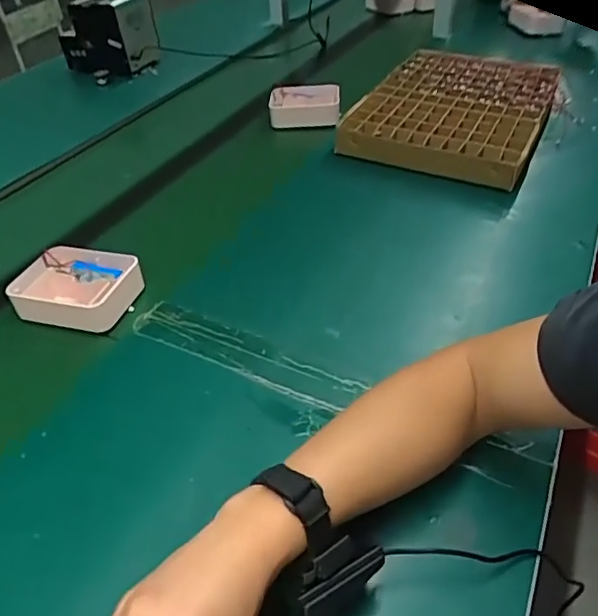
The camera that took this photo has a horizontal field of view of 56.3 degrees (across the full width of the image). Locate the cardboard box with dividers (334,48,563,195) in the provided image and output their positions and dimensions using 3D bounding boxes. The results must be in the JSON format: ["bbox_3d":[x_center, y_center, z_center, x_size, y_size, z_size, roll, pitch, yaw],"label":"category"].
[{"bbox_3d":[0.291,-0.361,1.020,0.304,0.068,0.433,20,44,21],"label":"cardboard box with dividers"}]

